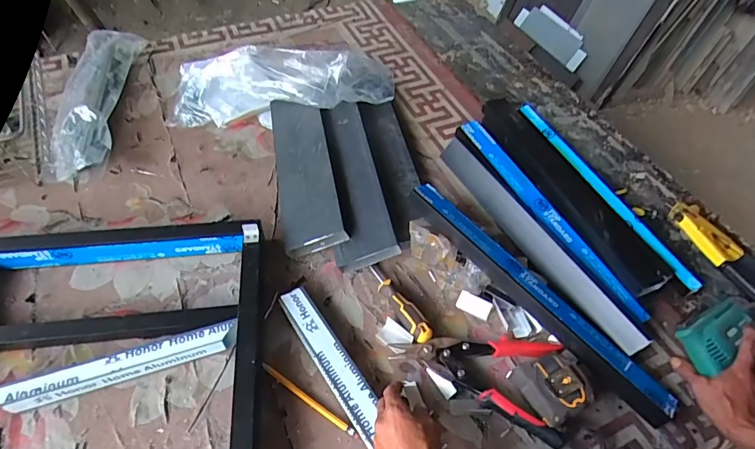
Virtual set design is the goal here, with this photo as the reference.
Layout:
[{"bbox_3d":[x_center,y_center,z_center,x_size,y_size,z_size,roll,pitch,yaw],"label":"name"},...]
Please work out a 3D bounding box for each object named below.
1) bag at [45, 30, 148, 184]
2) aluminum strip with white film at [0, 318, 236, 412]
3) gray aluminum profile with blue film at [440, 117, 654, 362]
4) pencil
[{"bbox_3d":[-0.569,-0.260,0.882,0.127,0.057,0.422,-3,52,-7],"label":"bag"},{"bbox_3d":[-0.326,0.178,0.566,0.287,0.041,0.045,-14,54,-15],"label":"aluminum strip with white film"},{"bbox_3d":[0.268,-0.004,0.742,0.098,0.048,0.472,-22,56,-20],"label":"gray aluminum profile with blue film"},{"bbox_3d":[-0.087,0.225,0.565,0.154,0.008,0.011,30,55,18],"label":"pencil"}]

